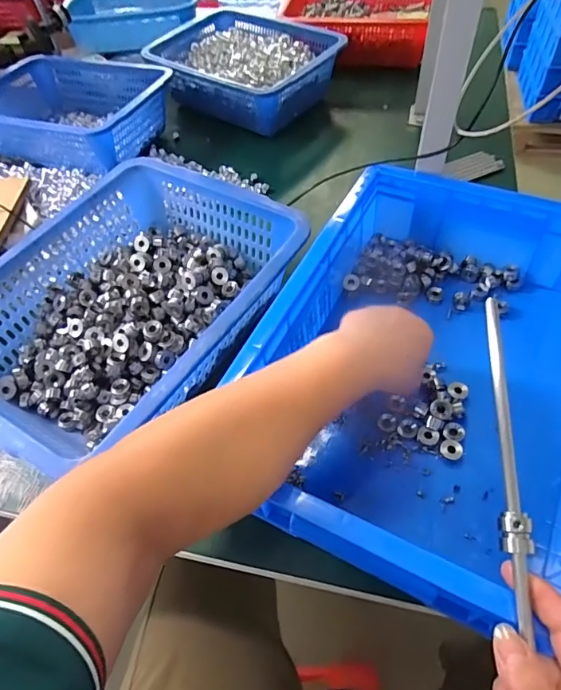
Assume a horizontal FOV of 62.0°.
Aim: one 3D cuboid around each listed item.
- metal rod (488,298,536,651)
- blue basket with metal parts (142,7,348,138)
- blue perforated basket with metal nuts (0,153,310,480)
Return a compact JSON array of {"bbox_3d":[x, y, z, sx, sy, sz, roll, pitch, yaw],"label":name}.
[{"bbox_3d":[0.144,0.067,0.299,0.015,0.010,0.207,1,70,5],"label":"metal rod"},{"bbox_3d":[-0.063,-0.486,0.842,0.312,0.099,0.231,30,62,23],"label":"blue basket with metal parts"},{"bbox_3d":[-0.163,-0.037,0.505,0.278,0.099,0.348,25,60,21],"label":"blue perforated basket with metal nuts"}]

